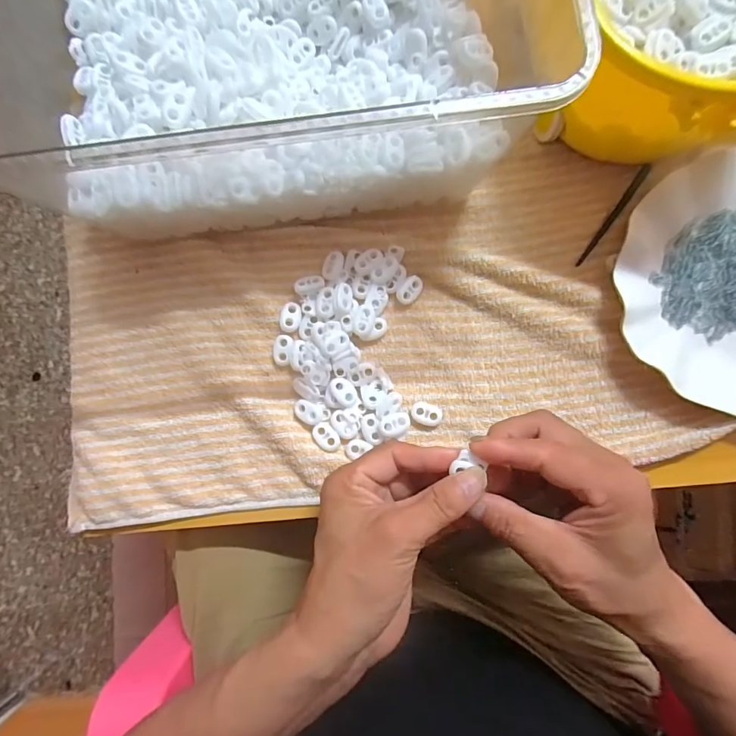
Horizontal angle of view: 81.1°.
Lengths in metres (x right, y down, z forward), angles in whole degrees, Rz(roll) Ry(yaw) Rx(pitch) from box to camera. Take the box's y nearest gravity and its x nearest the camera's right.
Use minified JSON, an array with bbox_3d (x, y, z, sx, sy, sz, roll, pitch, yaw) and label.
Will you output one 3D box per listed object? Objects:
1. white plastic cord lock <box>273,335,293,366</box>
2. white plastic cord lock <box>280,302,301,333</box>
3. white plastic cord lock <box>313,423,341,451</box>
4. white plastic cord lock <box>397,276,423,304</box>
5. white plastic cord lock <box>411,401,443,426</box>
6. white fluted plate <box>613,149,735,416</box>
[{"bbox_3d":[-0.062,-0.013,0.314,0.014,0.007,0.023,0,85,-1],"label":"white plastic cord lock"},{"bbox_3d":[-0.056,-0.037,0.313,0.014,0.005,0.022,12,85,0],"label":"white plastic cord lock"},{"bbox_3d":[-0.030,0.050,0.305,0.014,0.004,0.023,-38,87,-3],"label":"white plastic cord lock"},{"bbox_3d":[0.031,-0.057,0.315,0.014,0.004,0.023,42,91,-14],"label":"white plastic cord lock"},{"bbox_3d":[0.043,0.033,0.311,0.022,0.007,0.016,23,86,1],"label":"white plastic cord lock"},{"bbox_3d":[0.267,-0.057,0.305,0.177,0.024,0.176,0,85,0],"label":"white fluted plate"}]

